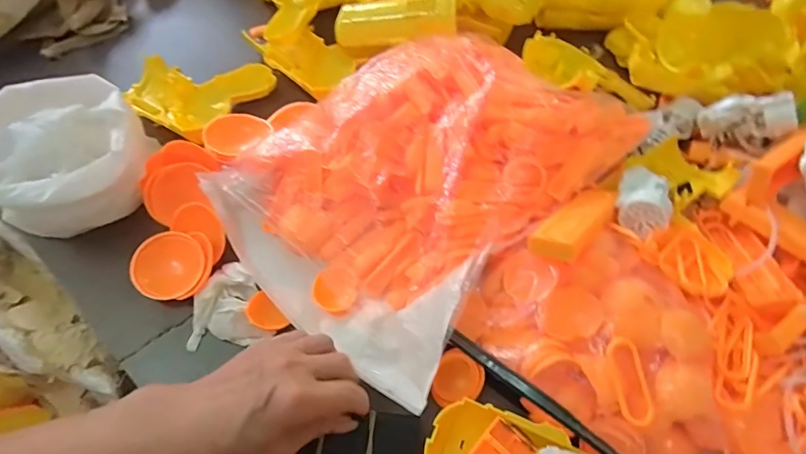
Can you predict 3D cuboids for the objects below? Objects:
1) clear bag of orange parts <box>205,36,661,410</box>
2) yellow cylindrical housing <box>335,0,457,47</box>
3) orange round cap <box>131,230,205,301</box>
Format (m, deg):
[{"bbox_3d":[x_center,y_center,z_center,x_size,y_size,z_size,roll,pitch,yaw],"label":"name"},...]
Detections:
[{"bbox_3d":[0.034,-0.056,0.385,0.344,0.068,0.239,-38,67,-20],"label":"clear bag of orange parts"},{"bbox_3d":[-0.008,-0.214,0.481,0.126,0.032,0.032,-2,59,14],"label":"yellow cylindrical housing"},{"bbox_3d":[-0.188,0.030,0.370,0.053,0.005,0.054,3,68,-6],"label":"orange round cap"}]

